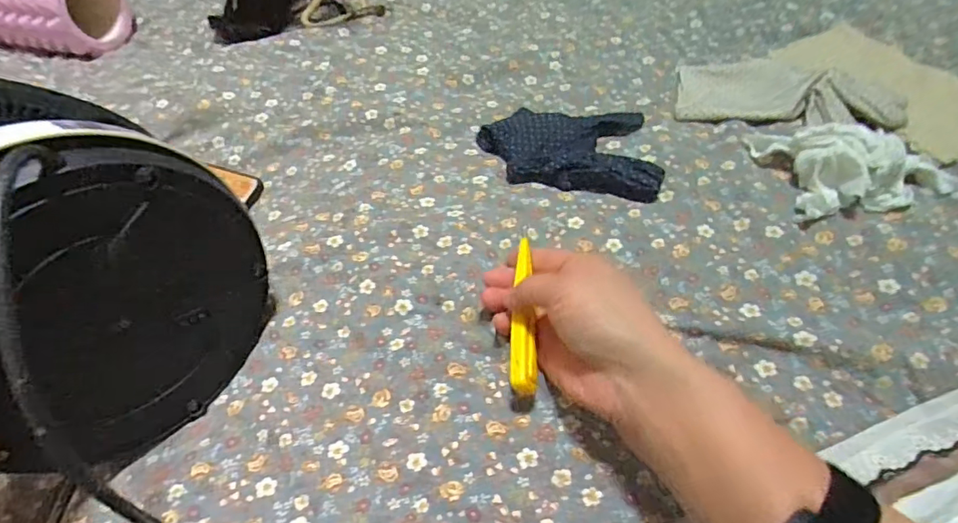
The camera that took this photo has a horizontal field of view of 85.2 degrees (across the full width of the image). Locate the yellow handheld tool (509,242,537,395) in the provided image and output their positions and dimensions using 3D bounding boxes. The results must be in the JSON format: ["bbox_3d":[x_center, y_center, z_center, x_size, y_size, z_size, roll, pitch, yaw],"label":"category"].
[{"bbox_3d":[0.029,0.031,0.334,0.016,0.009,0.110,1,56,5],"label":"yellow handheld tool"}]

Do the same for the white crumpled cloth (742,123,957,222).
[{"bbox_3d":[0.279,-0.077,0.389,0.114,0.034,0.085,-2,53,3],"label":"white crumpled cloth"}]

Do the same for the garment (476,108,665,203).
[{"bbox_3d":[0.079,-0.102,0.453,0.156,0.020,0.104,11,54,12],"label":"garment"}]

